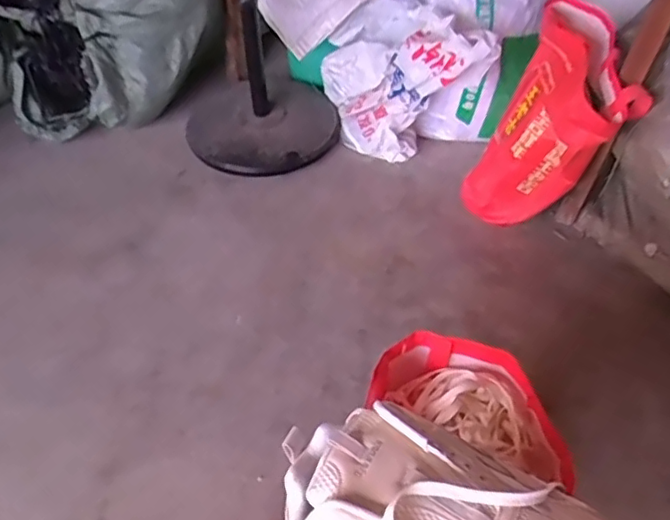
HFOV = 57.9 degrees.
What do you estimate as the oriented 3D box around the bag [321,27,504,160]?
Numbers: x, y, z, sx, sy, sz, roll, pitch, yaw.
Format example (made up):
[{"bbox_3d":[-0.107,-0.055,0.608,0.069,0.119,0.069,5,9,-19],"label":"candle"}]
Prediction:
[{"bbox_3d":[0.173,-0.409,1.419,0.123,0.504,0.301,-35,101,-33],"label":"bag"}]

